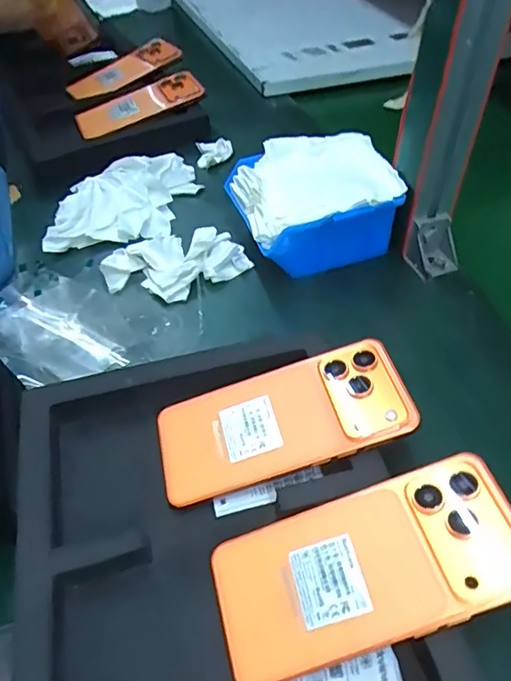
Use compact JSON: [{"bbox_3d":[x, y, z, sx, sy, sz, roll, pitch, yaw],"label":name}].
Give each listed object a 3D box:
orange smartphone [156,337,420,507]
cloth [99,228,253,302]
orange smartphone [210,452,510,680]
[{"bbox_3d":[0.016,0.051,0.352,0.162,0.010,0.076,-19,47,2],"label":"orange smartphone"},{"bbox_3d":[-0.074,-0.074,0.500,0.131,0.026,0.077,-8,48,-7],"label":"cloth"},{"bbox_3d":[0.058,0.120,0.286,0.162,0.007,0.076,-22,47,4],"label":"orange smartphone"}]

